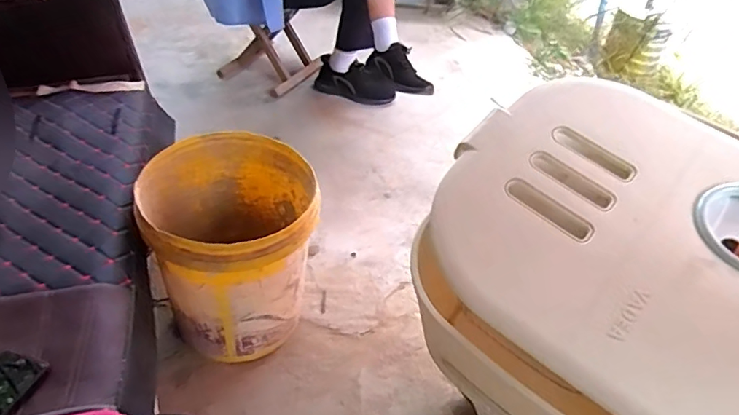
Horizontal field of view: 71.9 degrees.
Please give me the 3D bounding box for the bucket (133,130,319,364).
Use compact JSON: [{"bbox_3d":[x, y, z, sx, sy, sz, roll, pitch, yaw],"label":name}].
[{"bbox_3d":[-0.253,0.081,1.000,0.295,0.335,0.306,3,42,-2],"label":"bucket"}]

